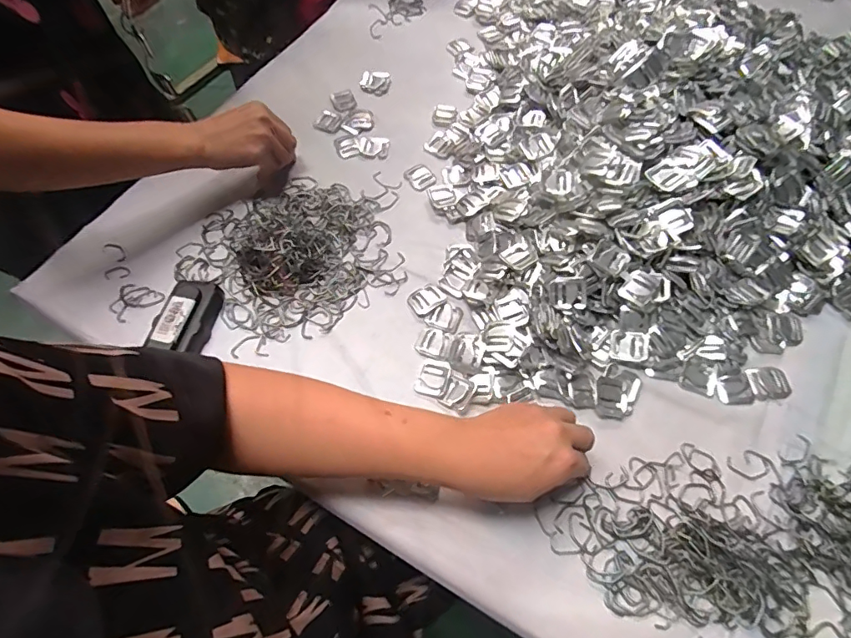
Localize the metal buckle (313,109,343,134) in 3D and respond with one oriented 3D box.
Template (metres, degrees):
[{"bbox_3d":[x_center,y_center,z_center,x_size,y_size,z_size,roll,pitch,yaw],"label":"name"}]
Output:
[{"bbox_3d":[-0.123,-0.253,0.627,0.032,0.005,0.033,21,63,12],"label":"metal buckle"}]

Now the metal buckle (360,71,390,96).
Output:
[{"bbox_3d":[-0.068,-0.319,0.660,0.037,0.011,0.031,7,61,5],"label":"metal buckle"}]

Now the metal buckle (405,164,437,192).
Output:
[{"bbox_3d":[-0.004,-0.169,0.583,0.031,0.004,0.039,-32,65,-16],"label":"metal buckle"}]

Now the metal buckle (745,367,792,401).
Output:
[{"bbox_3d":[0.319,0.059,0.453,0.035,0.004,0.031,-9,61,-4],"label":"metal buckle"}]

